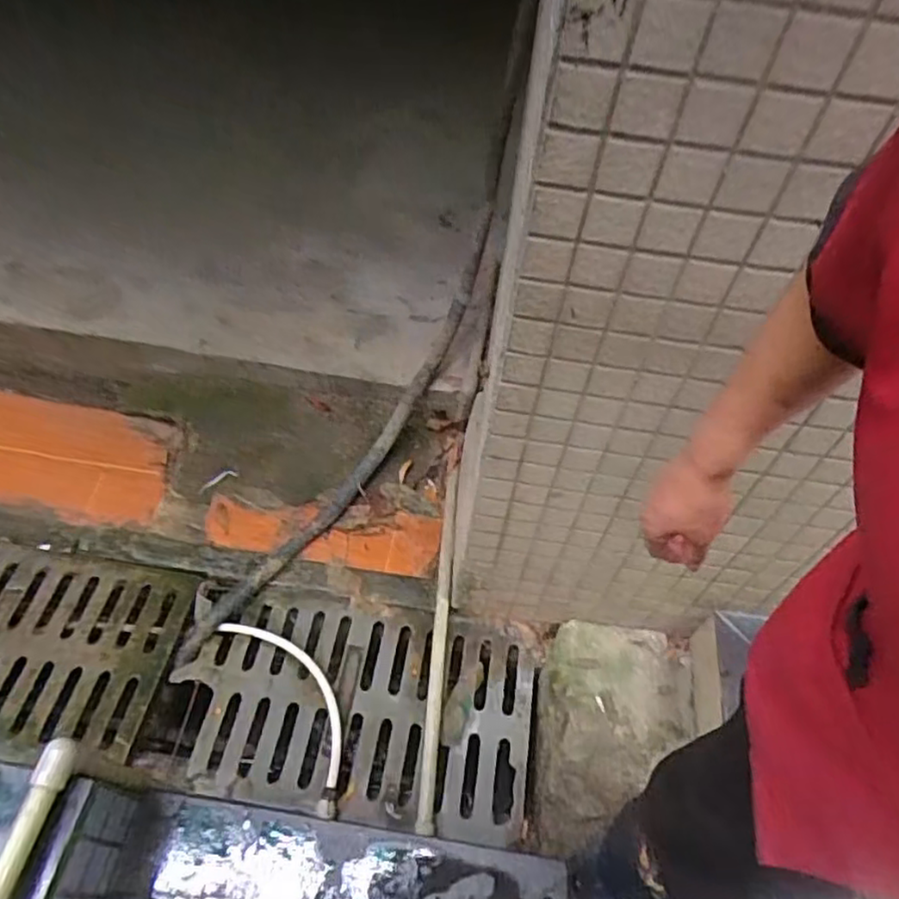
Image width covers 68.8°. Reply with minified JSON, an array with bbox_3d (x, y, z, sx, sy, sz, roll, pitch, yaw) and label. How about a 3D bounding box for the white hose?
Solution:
[{"bbox_3d":[-0.273,0.446,1.184,0.119,0.021,0.398,-28,60,-24],"label":"white hose"}]

